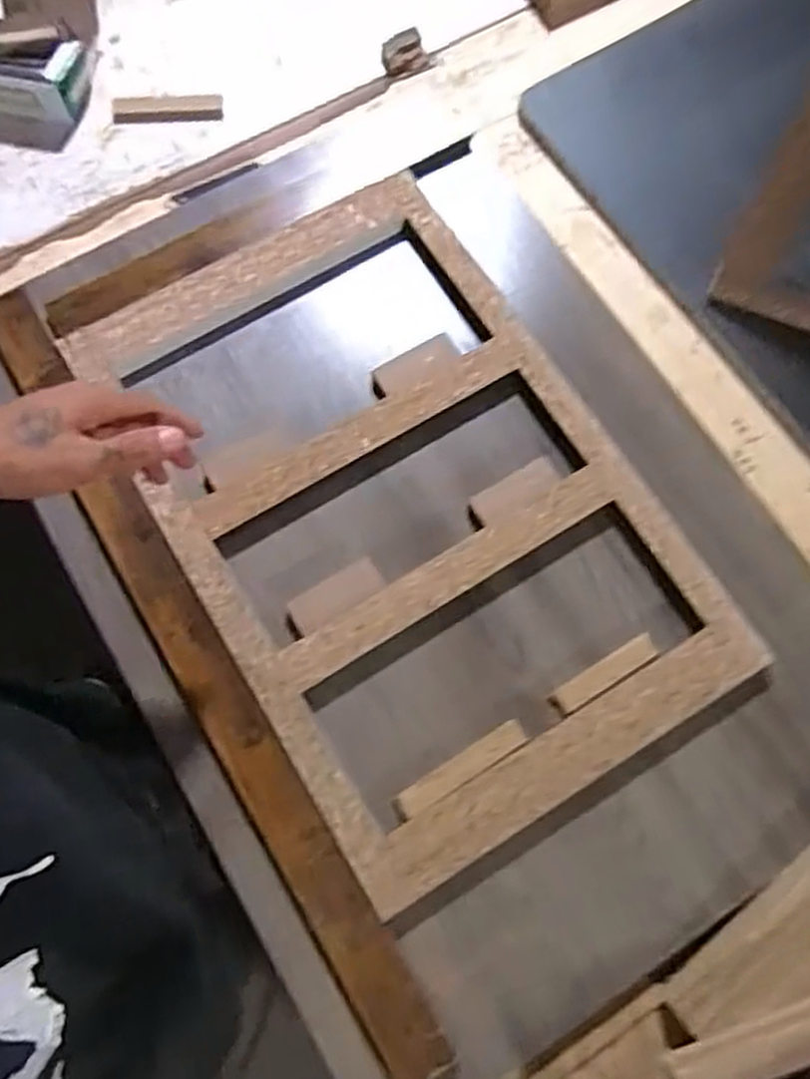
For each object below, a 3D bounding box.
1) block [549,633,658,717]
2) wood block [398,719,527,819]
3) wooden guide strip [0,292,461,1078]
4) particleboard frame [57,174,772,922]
[{"bbox_3d":[0.169,0.115,0.663,0.098,0.011,0.021,-31,77,-8],"label":"block"},{"bbox_3d":[0.047,0.184,0.632,0.115,0.013,0.020,-31,77,-8],"label":"wood block"},{"bbox_3d":[-0.179,0.093,0.659,0.047,0.038,0.747,-31,77,-7],"label":"wooden guide strip"},{"bbox_3d":[-0.004,-0.035,0.697,0.377,0.043,0.567,-32,77,-8],"label":"particleboard frame"}]

